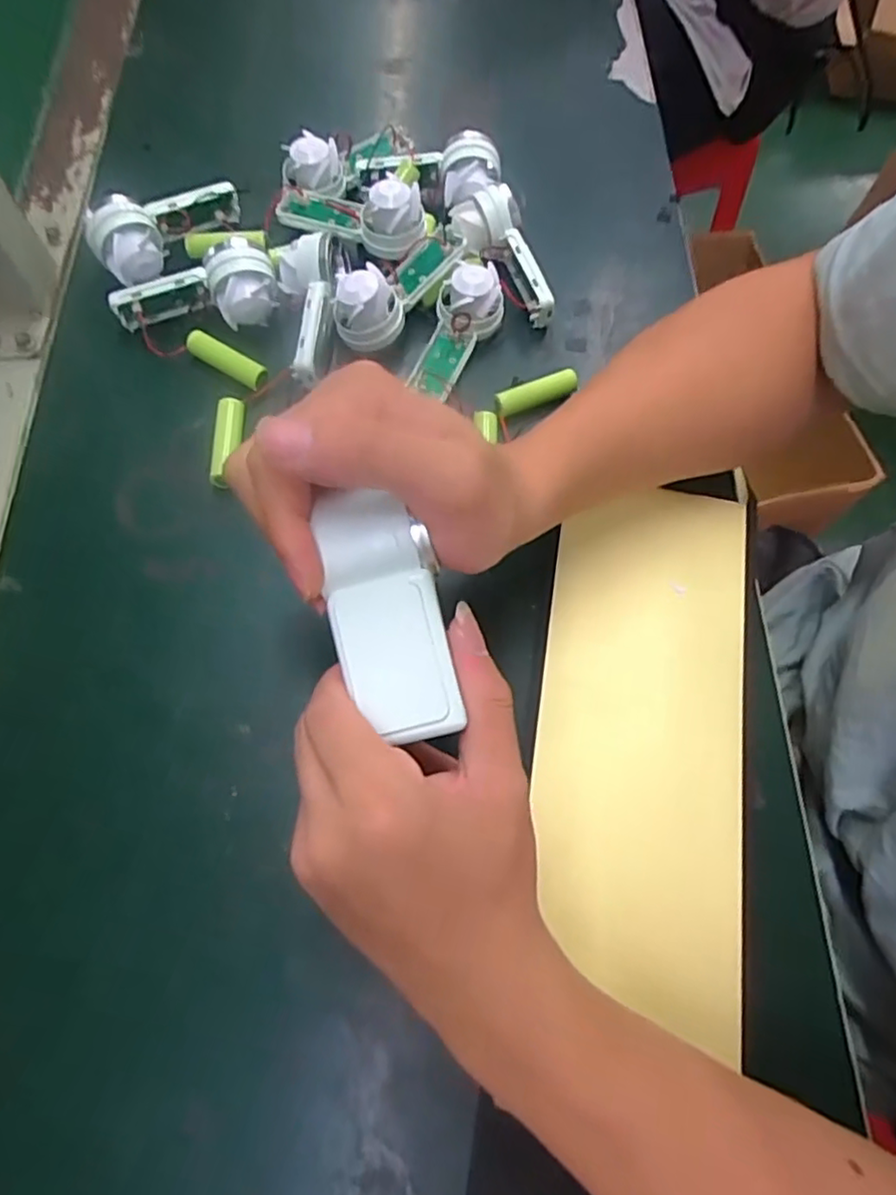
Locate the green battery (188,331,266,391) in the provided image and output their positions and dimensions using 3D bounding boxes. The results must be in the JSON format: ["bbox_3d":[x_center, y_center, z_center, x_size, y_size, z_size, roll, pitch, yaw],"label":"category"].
[{"bbox_3d":[-0.129,-0.139,0.375,0.053,0.010,0.015,31,71,9],"label":"green battery"}]

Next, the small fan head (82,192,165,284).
[{"bbox_3d":[-0.190,-0.209,0.385,0.039,0.039,0.037,1,69,-2],"label":"small fan head"}]

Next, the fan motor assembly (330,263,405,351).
[{"bbox_3d":[-0.046,-0.167,0.373,0.039,0.029,0.034,-12,70,-7],"label":"fan motor assembly"}]

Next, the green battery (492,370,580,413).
[{"bbox_3d":[0.051,-0.119,0.380,0.050,0.014,0.014,-19,71,-9],"label":"green battery"}]

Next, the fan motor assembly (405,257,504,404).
[{"bbox_3d":[0.007,-0.164,0.386,0.034,0.035,0.101,24,83,7],"label":"fan motor assembly"}]

